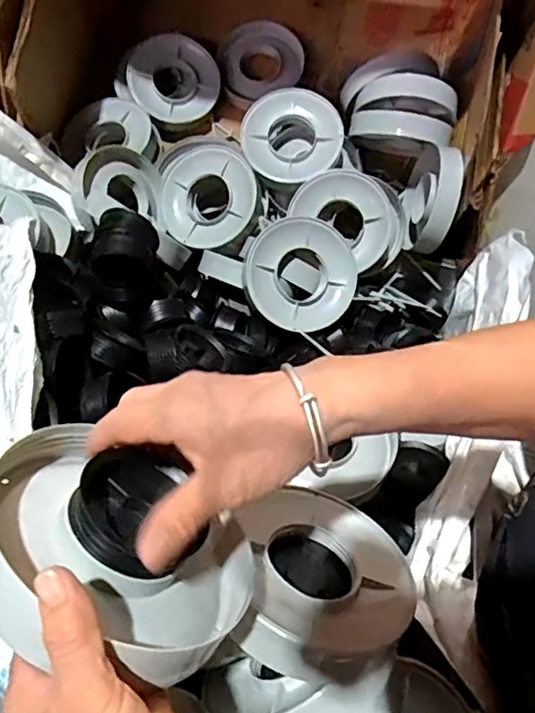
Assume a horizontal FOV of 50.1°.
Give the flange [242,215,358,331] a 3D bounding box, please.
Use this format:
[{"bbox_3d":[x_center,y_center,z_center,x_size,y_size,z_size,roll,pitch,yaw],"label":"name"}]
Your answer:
[{"bbox_3d":[0.048,-0.112,0.787,0.153,0.018,0.150,0,90,-14],"label":"flange"}]

